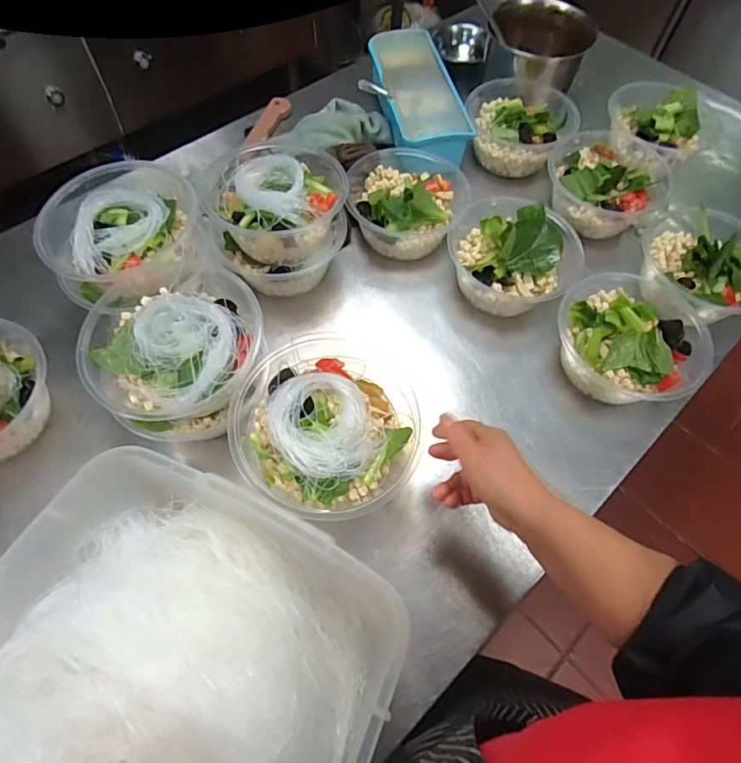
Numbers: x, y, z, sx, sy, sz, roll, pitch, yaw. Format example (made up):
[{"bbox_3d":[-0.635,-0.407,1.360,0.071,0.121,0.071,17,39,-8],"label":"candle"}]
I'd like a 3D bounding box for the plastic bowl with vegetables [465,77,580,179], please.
[{"bbox_3d":[0.236,-0.411,0.780,0.168,0.062,0.171,1,62,-2],"label":"plastic bowl with vegetables"}]

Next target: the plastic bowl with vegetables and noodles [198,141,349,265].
[{"bbox_3d":[-0.112,-0.216,0.591,0.162,0.071,0.148,1,62,-2],"label":"plastic bowl with vegetables and noodles"}]

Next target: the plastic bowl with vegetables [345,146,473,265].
[{"bbox_3d":[0.049,-0.254,0.686,0.160,0.080,0.159,1,62,-2],"label":"plastic bowl with vegetables"}]

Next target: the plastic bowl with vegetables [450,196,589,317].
[{"bbox_3d":[0.182,-0.160,0.636,0.165,0.087,0.142,5,62,0],"label":"plastic bowl with vegetables"}]

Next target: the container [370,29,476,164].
[{"bbox_3d":[0.075,-0.448,0.781,0.115,0.067,0.301,-9,63,-8],"label":"container"}]

